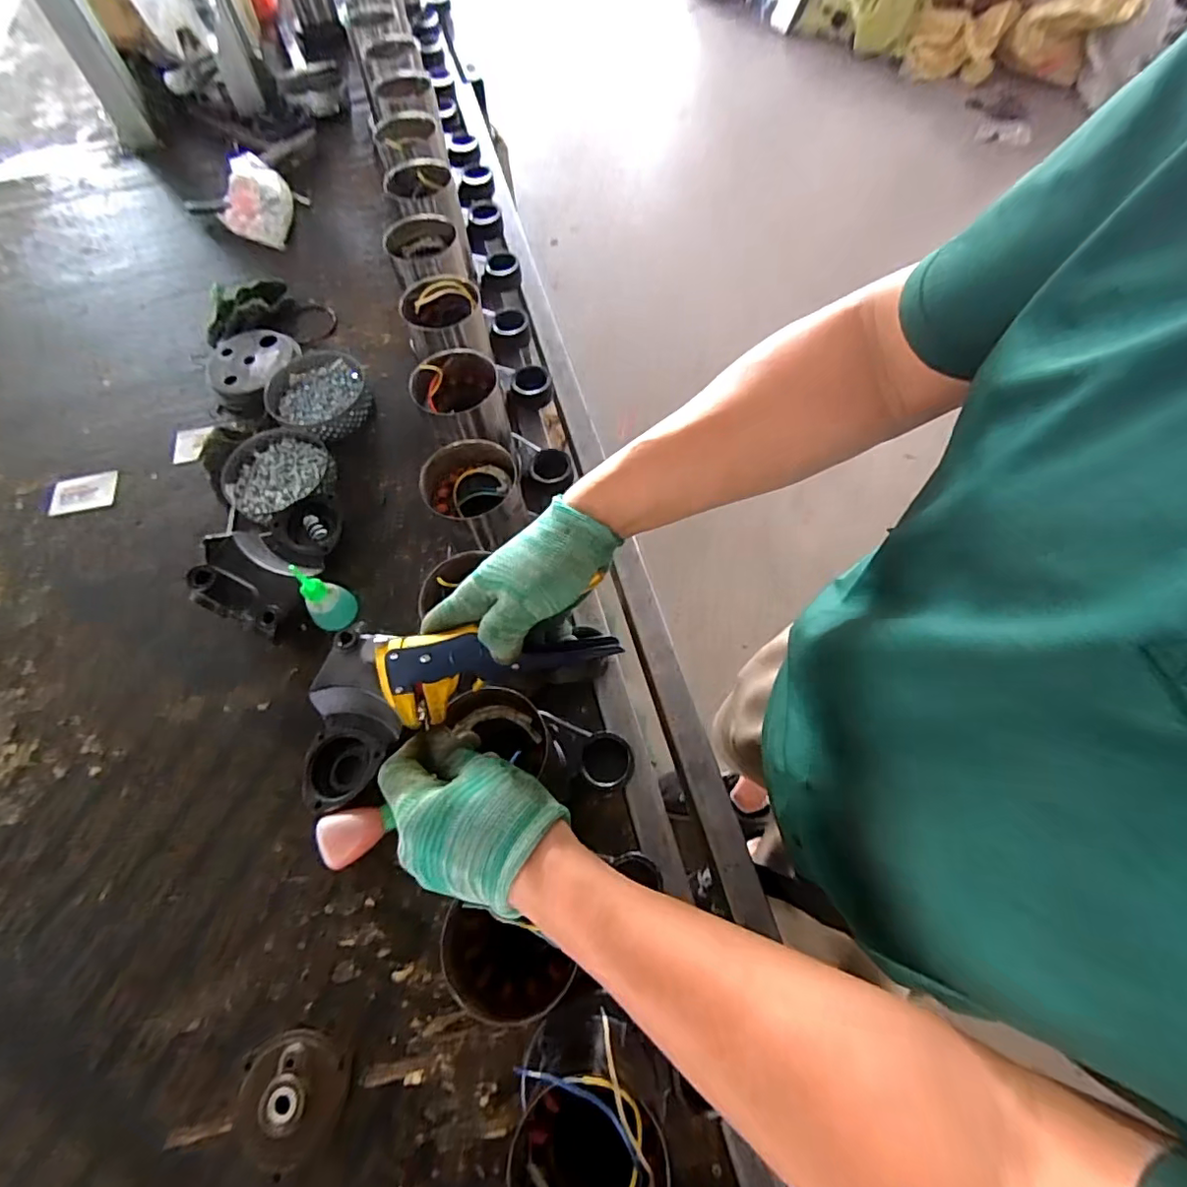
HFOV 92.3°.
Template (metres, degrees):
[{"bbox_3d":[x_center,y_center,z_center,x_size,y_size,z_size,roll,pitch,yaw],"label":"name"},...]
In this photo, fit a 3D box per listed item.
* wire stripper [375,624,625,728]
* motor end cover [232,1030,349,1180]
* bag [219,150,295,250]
[{"bbox_3d":[-0.068,0.040,0.412,0.162,0.025,0.067,-20,110,-8],"label":"wire stripper"},{"bbox_3d":[-0.252,0.418,0.475,0.094,0.015,0.087,-28,67,-10],"label":"motor end cover"},{"bbox_3d":[-0.575,-0.674,0.967,0.106,0.091,0.111,14,67,9],"label":"bag"}]

